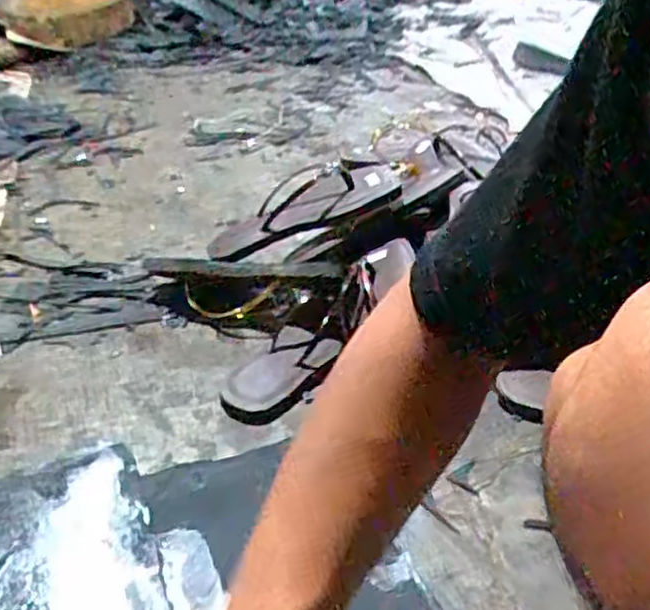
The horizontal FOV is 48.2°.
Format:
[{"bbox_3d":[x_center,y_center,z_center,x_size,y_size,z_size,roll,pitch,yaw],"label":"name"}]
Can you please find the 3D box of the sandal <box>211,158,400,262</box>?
[{"bbox_3d":[-0.025,-0.126,0.871,0.257,0.065,0.070,-24,35,-2],"label":"sandal"}]

